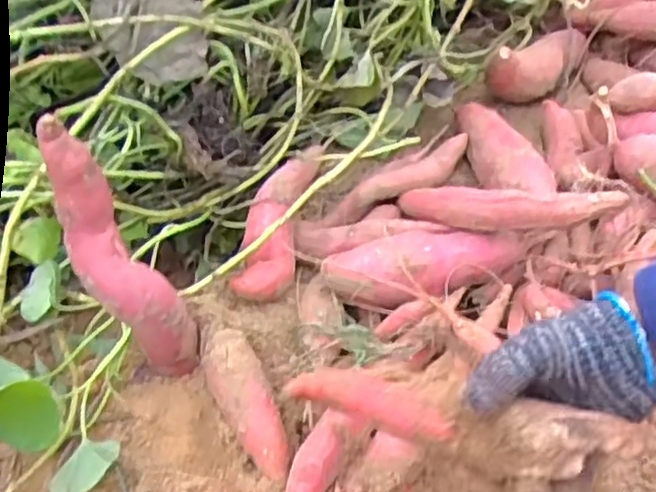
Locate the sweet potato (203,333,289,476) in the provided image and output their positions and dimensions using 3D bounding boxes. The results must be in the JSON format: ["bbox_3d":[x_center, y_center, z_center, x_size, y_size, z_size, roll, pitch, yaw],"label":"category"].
[{"bbox_3d":[-0.070,0.133,0.596,0.041,0.034,0.132,-23,75,-19],"label":"sweet potato"}]

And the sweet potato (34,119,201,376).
[{"bbox_3d":[-0.162,0.018,0.558,0.057,0.264,0.063,12,45,39],"label":"sweet potato"}]

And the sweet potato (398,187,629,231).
[{"bbox_3d":[0.154,-0.035,0.641,0.232,0.035,0.035,5,39,48],"label":"sweet potato"}]

